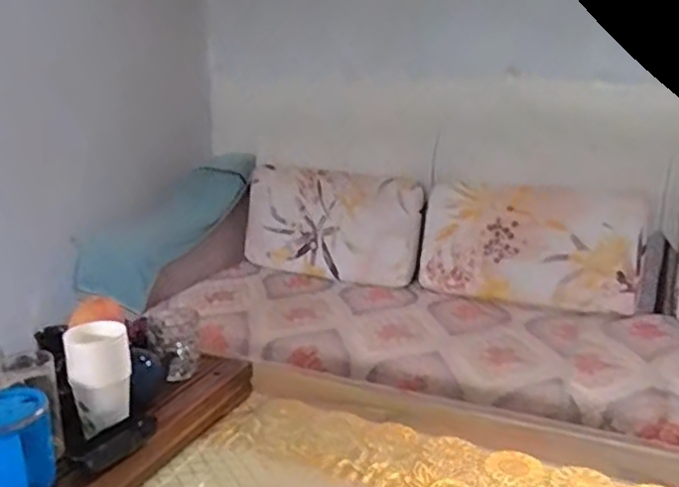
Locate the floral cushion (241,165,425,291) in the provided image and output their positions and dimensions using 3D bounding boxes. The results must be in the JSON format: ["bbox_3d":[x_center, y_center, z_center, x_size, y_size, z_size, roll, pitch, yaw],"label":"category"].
[{"bbox_3d":[-0.030,-0.047,1.918,0.543,0.315,0.109,7,17,22],"label":"floral cushion"}]

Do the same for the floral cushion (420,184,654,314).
[{"bbox_3d":[0.524,0.005,1.746,0.559,0.308,0.184,6,16,20],"label":"floral cushion"}]

